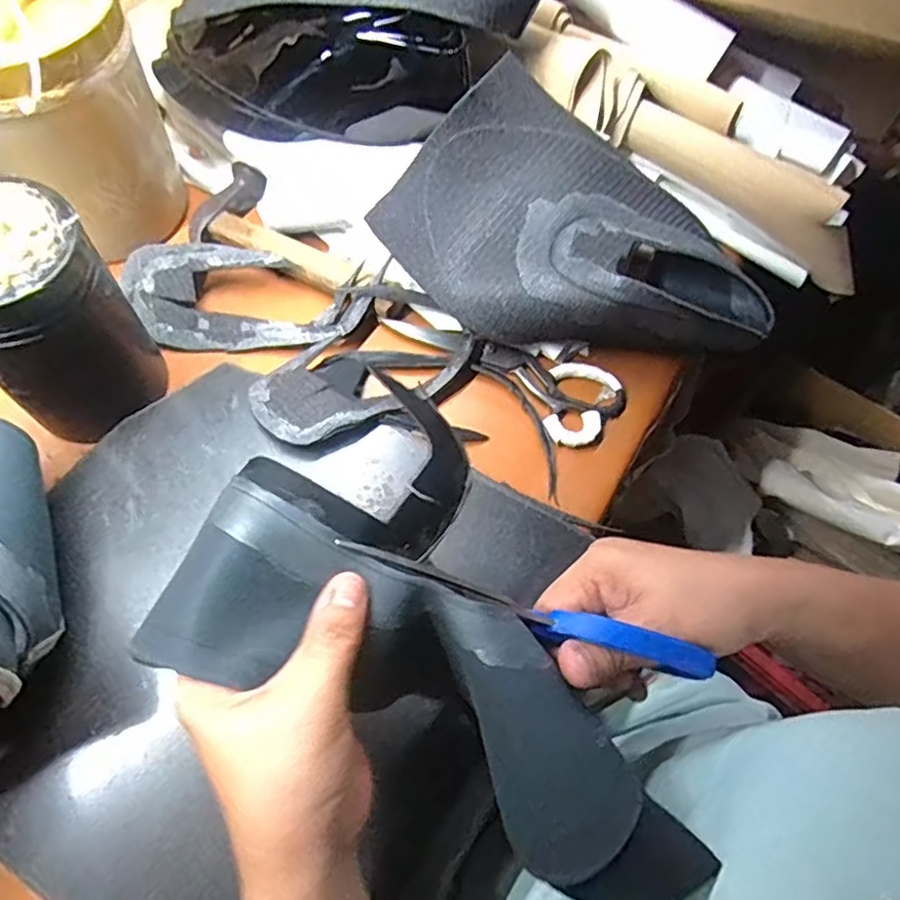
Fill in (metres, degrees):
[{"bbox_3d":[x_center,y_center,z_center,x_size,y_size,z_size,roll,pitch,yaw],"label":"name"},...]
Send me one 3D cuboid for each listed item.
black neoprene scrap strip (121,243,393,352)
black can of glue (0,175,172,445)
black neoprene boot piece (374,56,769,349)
[{"bbox_3d":[-0.150,-0.119,0.483,0.192,0.029,0.083,1,65,-2],"label":"black neoprene scrap strip"},{"bbox_3d":[-0.244,-0.081,0.384,0.088,0.134,0.086,1,65,-2],"label":"black can of glue"},{"bbox_3d":[0.094,-0.140,0.457,0.253,0.111,0.170,34,68,13],"label":"black neoprene boot piece"}]

